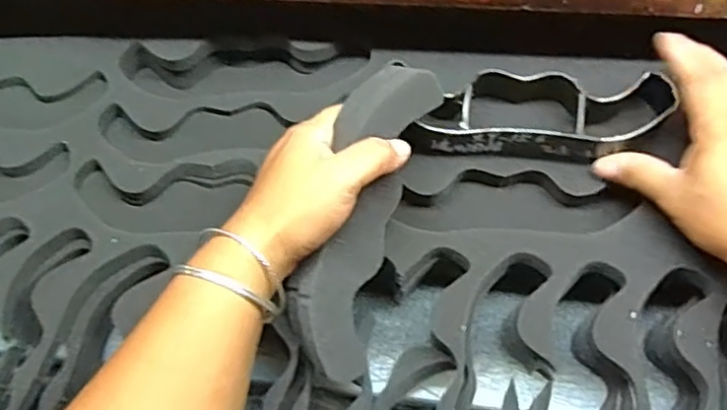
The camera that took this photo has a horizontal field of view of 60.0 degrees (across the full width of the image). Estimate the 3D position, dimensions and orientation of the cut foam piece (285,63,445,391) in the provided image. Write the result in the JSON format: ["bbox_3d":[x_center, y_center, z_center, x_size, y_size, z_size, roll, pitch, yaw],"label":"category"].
[{"bbox_3d":[-0.003,0.008,0.391,0.054,0.034,0.194,15,87,2],"label":"cut foam piece"}]

